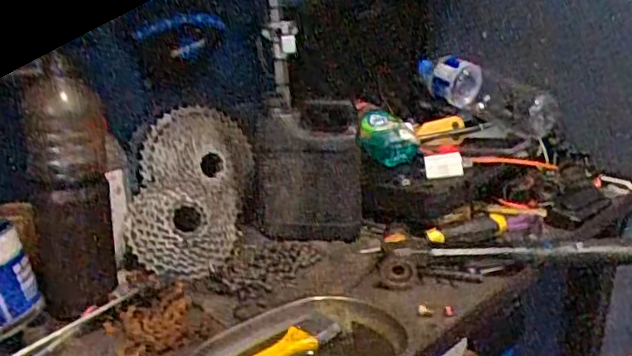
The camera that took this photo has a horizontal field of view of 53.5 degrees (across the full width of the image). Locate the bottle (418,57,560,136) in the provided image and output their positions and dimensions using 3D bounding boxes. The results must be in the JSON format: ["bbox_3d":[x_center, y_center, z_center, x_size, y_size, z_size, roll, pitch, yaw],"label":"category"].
[{"bbox_3d":[0.296,-0.145,1.081,0.257,0.093,0.104,30,30,32],"label":"bottle"}]

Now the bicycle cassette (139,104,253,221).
[{"bbox_3d":[-0.144,-0.030,0.818,0.152,0.138,0.038,32,-31,-18],"label":"bicycle cassette"}]

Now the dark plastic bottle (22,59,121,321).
[{"bbox_3d":[-0.248,0.024,0.644,0.082,0.230,0.086,-7,21,-18],"label":"dark plastic bottle"}]

